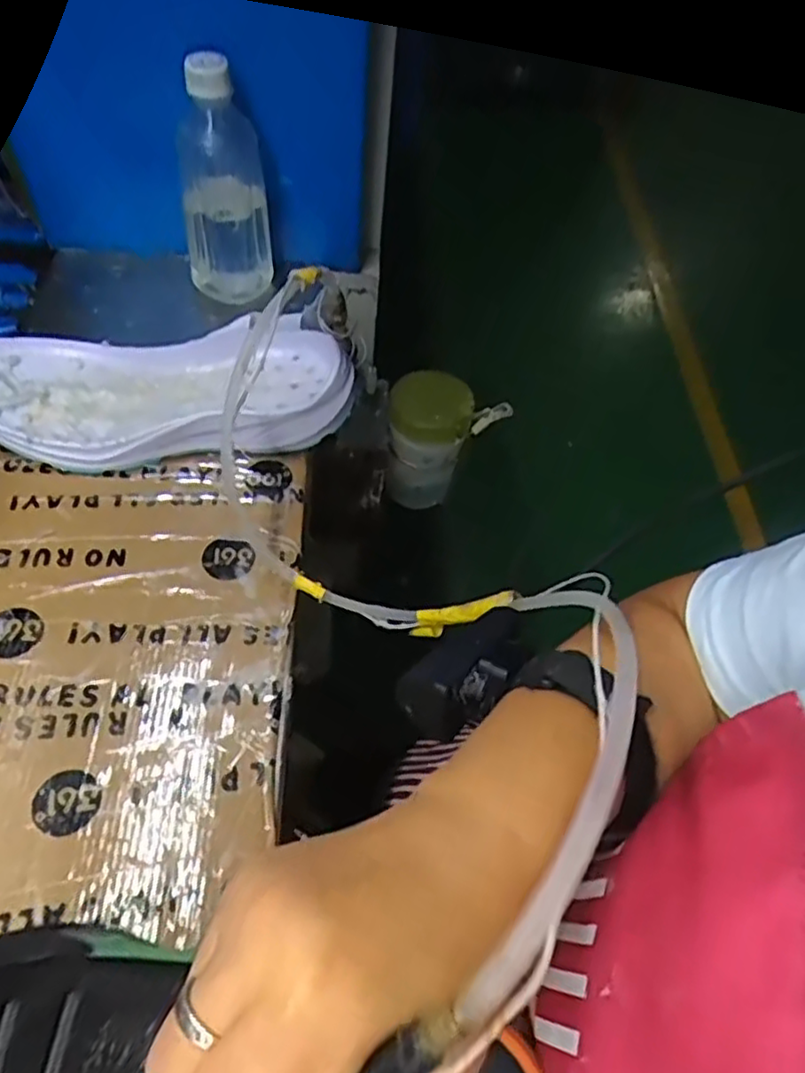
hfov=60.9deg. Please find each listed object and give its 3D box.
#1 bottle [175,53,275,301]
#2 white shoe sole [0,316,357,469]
[{"bbox_3d":[-0.140,-0.268,0.537,0.050,0.170,0.054,33,59,14],"label":"bottle"},{"bbox_3d":[-0.178,-0.110,0.501,0.275,0.058,0.115,-3,58,-9],"label":"white shoe sole"}]

